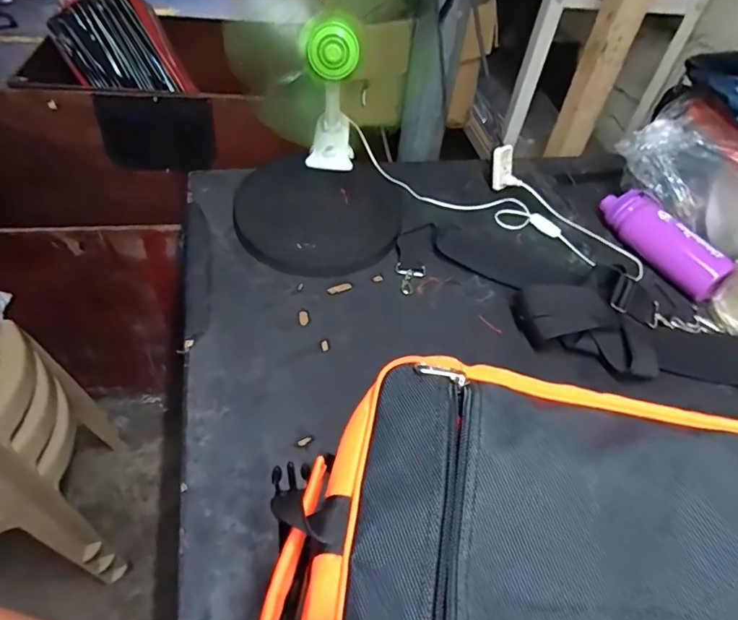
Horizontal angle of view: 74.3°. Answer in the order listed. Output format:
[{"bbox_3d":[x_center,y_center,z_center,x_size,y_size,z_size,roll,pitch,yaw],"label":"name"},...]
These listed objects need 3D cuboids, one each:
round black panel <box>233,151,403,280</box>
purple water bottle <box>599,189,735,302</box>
[{"bbox_3d":[-0.087,-0.178,0.836,0.270,0.020,0.296,1,51,-1],"label":"round black panel"},{"bbox_3d":[0.506,-0.121,0.836,0.080,0.071,0.238,-21,55,-24],"label":"purple water bottle"}]

